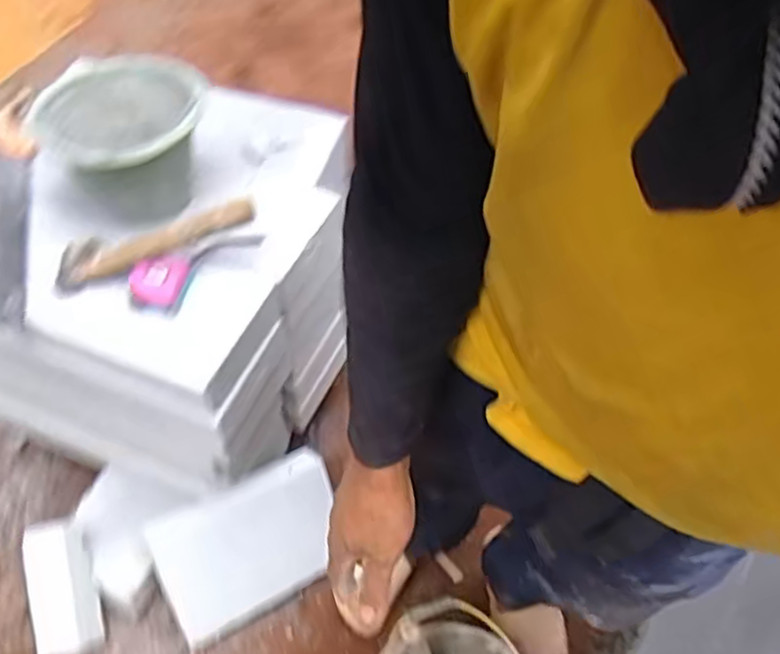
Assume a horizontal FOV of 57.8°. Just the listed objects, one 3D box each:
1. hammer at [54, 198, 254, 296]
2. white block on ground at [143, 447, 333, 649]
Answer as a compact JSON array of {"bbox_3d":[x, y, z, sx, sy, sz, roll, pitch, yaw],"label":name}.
[{"bbox_3d":[-0.342,-0.125,1.009,0.317,0.038,0.081,-16,57,13],"label":"hammer"},{"bbox_3d":[-0.228,0.368,1.187,0.303,0.222,0.072,-20,14,-28],"label":"white block on ground"}]

